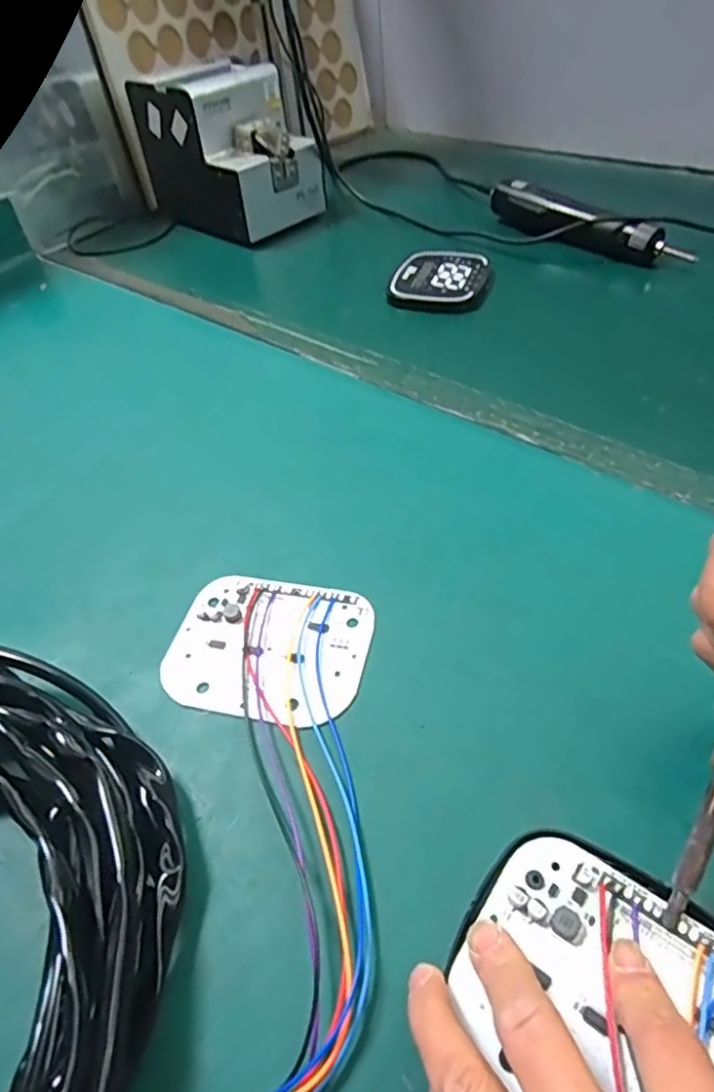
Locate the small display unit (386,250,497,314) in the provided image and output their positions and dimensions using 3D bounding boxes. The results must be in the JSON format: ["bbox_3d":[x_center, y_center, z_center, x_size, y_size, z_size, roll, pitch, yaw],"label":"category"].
[{"bbox_3d":[0.083,-0.258,0.598,0.091,0.015,0.107,9,48,14],"label":"small display unit"}]

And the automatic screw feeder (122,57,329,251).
[{"bbox_3d":[-0.151,-0.465,0.727,0.196,0.143,0.127,31,58,30],"label":"automatic screw feeder"}]

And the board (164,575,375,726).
[{"bbox_3d":[-0.046,0.051,0.322,0.102,0.004,0.083,7,48,13],"label":"board"}]

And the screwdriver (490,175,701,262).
[{"bbox_3d":[0.233,-0.337,0.635,0.031,0.039,0.232,-34,52,-24],"label":"screwdriver"}]

